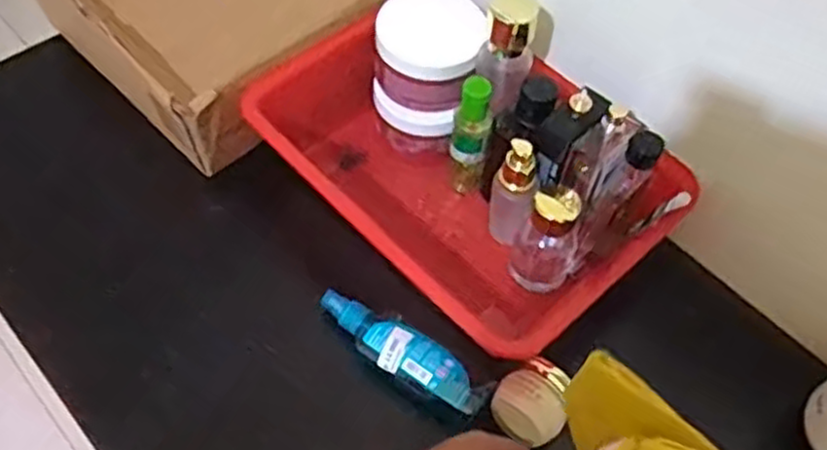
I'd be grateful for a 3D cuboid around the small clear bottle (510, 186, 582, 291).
[{"bbox_3d":[0.108,0.011,0.581,0.045,0.087,0.047,33,60,17],"label":"small clear bottle"}]

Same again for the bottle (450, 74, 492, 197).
[{"bbox_3d":[0.046,-0.068,0.617,0.028,0.135,0.026,12,57,4],"label":"bottle"}]

